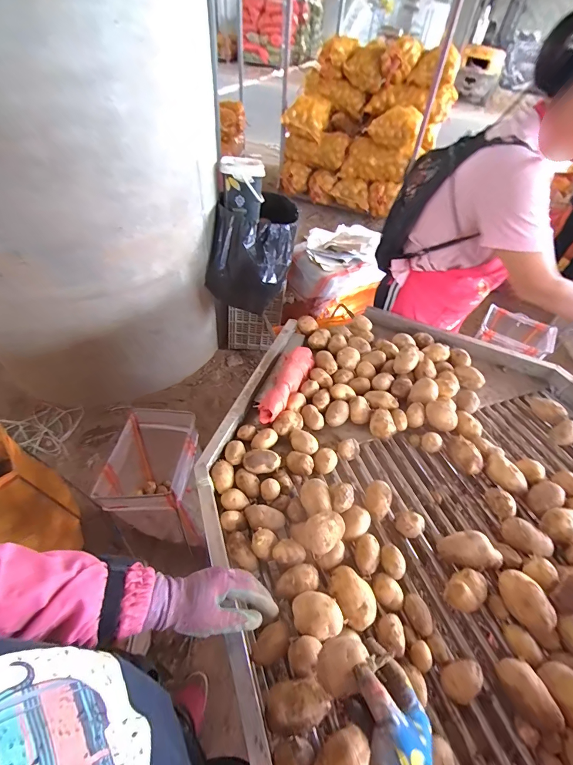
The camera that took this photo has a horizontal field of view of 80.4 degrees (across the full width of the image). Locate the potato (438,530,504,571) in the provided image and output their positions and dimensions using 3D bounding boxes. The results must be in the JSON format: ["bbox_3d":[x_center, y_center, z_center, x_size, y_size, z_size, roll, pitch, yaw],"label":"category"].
[{"bbox_3d":[0.328,0.307,0.612,0.092,0.050,0.067,-9,50,-13],"label":"potato"}]

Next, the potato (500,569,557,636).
[{"bbox_3d":[0.380,0.350,0.544,0.051,0.052,0.084,-4,49,-9],"label":"potato"}]

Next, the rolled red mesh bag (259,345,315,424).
[{"bbox_3d":[0.008,-0.013,0.867,0.071,0.057,0.290,18,49,11],"label":"rolled red mesh bag"}]

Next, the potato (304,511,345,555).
[{"bbox_3d":[0.064,0.262,0.594,0.058,0.051,0.075,37,55,25],"label":"potato"}]

